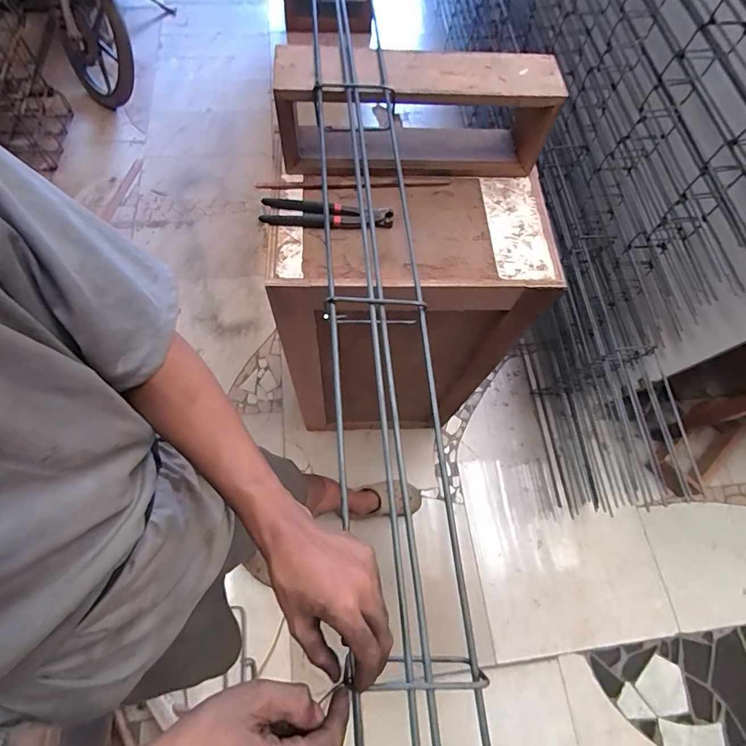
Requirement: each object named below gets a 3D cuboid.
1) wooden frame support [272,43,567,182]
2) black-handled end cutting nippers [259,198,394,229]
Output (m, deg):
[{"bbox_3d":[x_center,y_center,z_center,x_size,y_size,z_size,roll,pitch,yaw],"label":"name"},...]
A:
[{"bbox_3d":[0.072,-0.442,0.701,0.449,0.160,0.125,-4,68,-6],"label":"wooden frame support"},{"bbox_3d":[-0.078,-0.268,0.693,0.219,0.021,0.048,3,67,-2],"label":"black-handled end cutting nippers"}]

